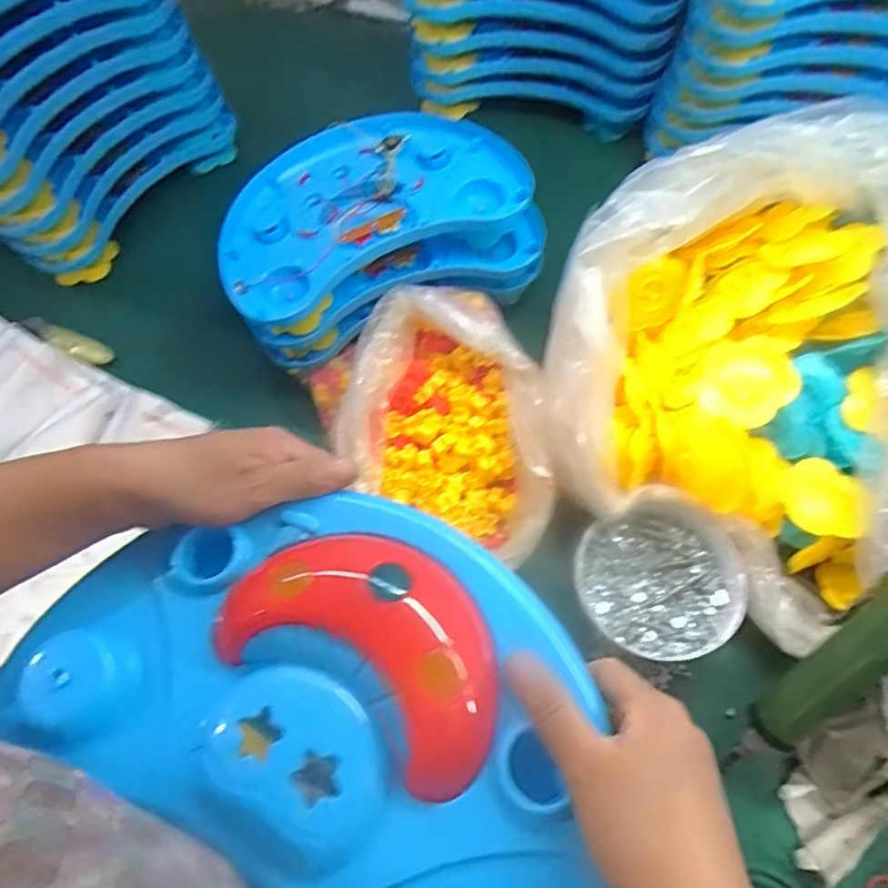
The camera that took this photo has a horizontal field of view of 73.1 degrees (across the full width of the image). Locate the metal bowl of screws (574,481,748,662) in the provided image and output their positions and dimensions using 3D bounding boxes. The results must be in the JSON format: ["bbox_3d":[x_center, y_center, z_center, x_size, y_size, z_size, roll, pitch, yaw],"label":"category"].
[{"bbox_3d":[0.202,0.122,0.557,0.140,0.059,0.137,-1,65,2],"label":"metal bowl of screws"}]

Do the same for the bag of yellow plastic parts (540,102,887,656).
[{"bbox_3d":[0.291,-0.089,0.547,0.346,0.200,0.386,34,71,17],"label":"bag of yellow plastic parts"}]

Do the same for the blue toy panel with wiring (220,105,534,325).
[{"bbox_3d":[-0.096,-0.284,0.698,0.350,0.047,0.232,-26,67,-9],"label":"blue toy panel with wiring"}]

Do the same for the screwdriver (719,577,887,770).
[{"bbox_3d":[0.296,0.170,0.448,0.040,0.256,0.034,38,33,18],"label":"screwdriver"}]

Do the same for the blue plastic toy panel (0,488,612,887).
[{"bbox_3d":[-0.045,0.127,0.291,0.304,0.032,0.202,33,71,16],"label":"blue plastic toy panel"}]

